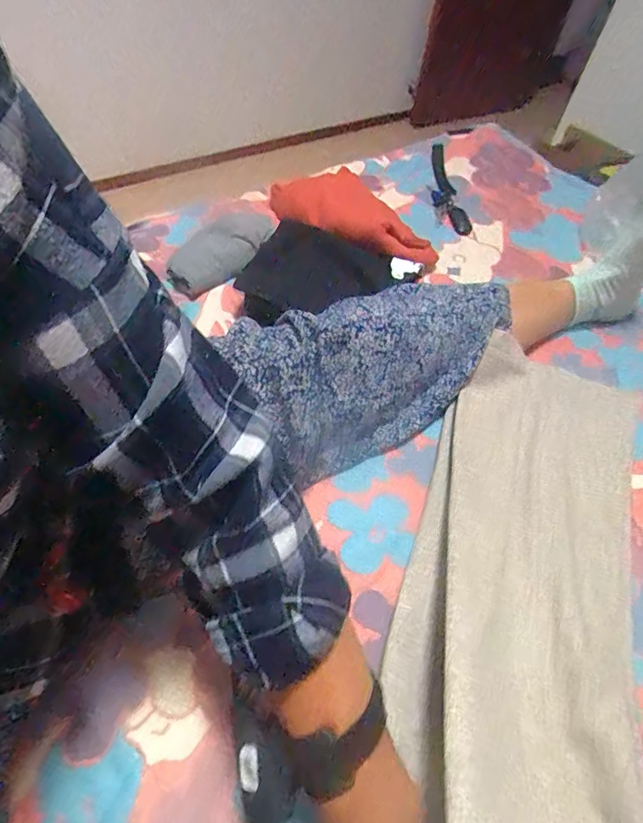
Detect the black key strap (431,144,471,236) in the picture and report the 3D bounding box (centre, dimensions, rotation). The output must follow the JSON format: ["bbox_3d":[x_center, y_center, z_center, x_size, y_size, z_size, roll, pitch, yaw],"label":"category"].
[{"bbox_3d":[0.223,-0.402,0.852,0.056,0.034,0.241,1,53,-3],"label":"black key strap"}]

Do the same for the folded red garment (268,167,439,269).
[{"bbox_3d":[0.046,-0.312,0.745,0.163,0.047,0.287,-29,60,-22],"label":"folded red garment"}]

